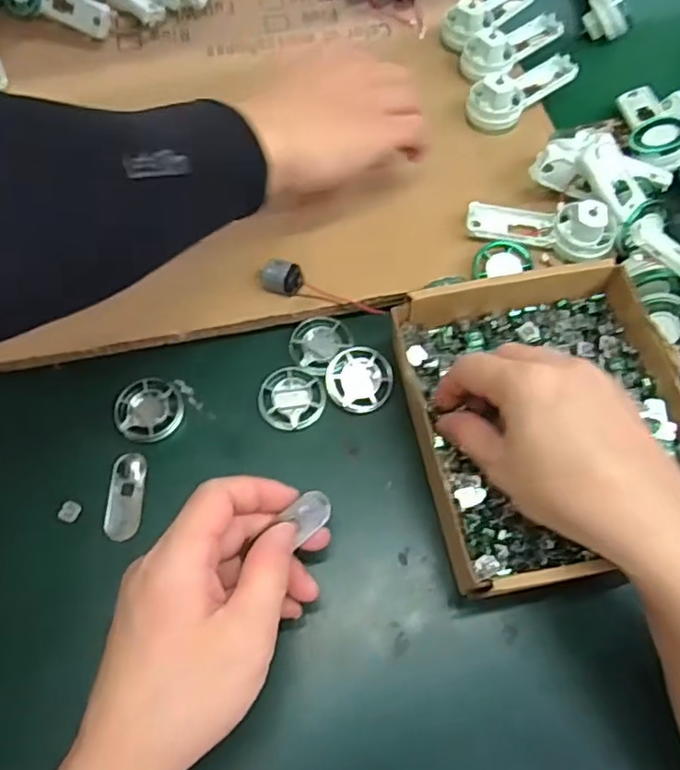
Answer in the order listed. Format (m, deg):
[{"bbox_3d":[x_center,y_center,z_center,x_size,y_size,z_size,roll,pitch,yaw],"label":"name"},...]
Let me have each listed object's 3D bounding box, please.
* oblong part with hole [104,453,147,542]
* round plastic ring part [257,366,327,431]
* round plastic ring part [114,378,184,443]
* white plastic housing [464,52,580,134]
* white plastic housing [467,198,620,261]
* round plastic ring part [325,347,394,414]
[{"bbox_3d":[-0.123,0.064,0.358,0.021,0.008,0.049,1,66,0],"label":"oblong part with hole"},{"bbox_3d":[-0.029,0.008,0.385,0.040,0.008,0.040,0,66,-1],"label":"round plastic ring part"},{"bbox_3d":[-0.115,0.015,0.380,0.038,0.008,0.038,-8,66,-4],"label":"round plastic ring part"},{"bbox_3d":[0.138,-0.225,0.463,0.096,0.025,0.036,-37,71,-16],"label":"white plastic housing"},{"bbox_3d":[0.131,-0.106,0.400,0.094,0.025,0.031,12,66,5],"label":"white plastic housing"},{"bbox_3d":[0.012,-0.003,0.383,0.040,0.011,0.039,0,66,-1],"label":"round plastic ring part"}]

